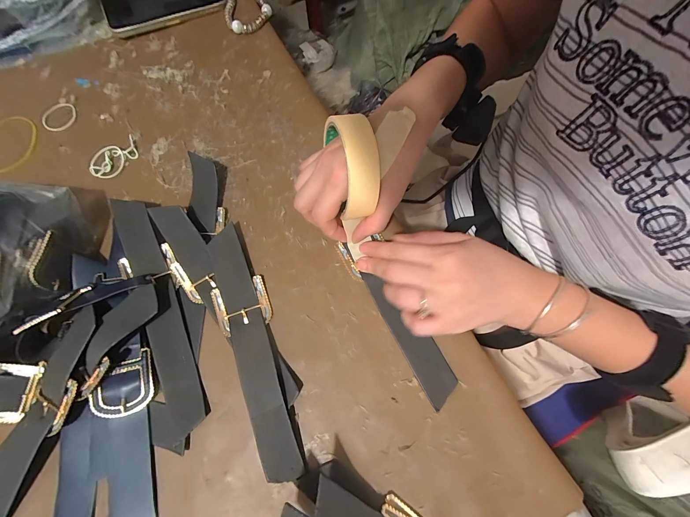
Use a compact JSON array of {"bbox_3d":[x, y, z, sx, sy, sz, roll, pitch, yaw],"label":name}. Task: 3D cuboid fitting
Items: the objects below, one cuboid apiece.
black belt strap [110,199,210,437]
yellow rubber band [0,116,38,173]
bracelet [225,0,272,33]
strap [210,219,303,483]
[{"bbox_3d":[-0.173,0.043,0.271,0.032,0.011,0.221,-21,77,-13],"label":"black belt strap"},{"bbox_3d":[-0.389,-0.134,0.340,0.054,0.007,0.075,2,72,2],"label":"yellow rubber band"},{"bbox_3d":[-0.134,-0.352,0.401,0.061,0.017,0.103,-5,72,-1],"label":"bracelet"},{"bbox_3d":[-0.083,0.074,0.264,0.044,0.014,0.219,-22,73,-6],"label":"strap"}]

